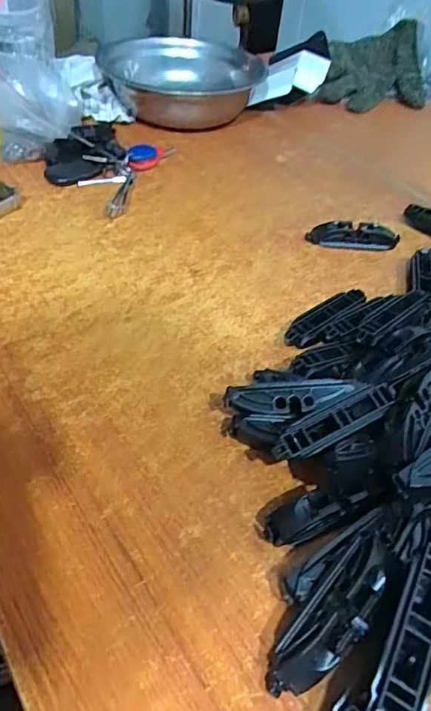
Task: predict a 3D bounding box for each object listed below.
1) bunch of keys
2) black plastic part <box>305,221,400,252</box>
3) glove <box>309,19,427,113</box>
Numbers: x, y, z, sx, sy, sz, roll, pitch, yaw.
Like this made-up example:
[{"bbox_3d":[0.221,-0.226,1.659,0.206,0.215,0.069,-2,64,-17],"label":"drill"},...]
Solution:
[{"bbox_3d":[-0.121,-0.194,0.513,0.110,0.022,0.147,14,46,8],"label":"bunch of keys"},{"bbox_3d":[0.123,-0.106,0.452,0.081,0.020,0.018,4,46,-1],"label":"black plastic part"},{"bbox_3d":[0.205,-0.393,0.697,0.145,0.030,0.123,-7,76,-3],"label":"glove"}]

